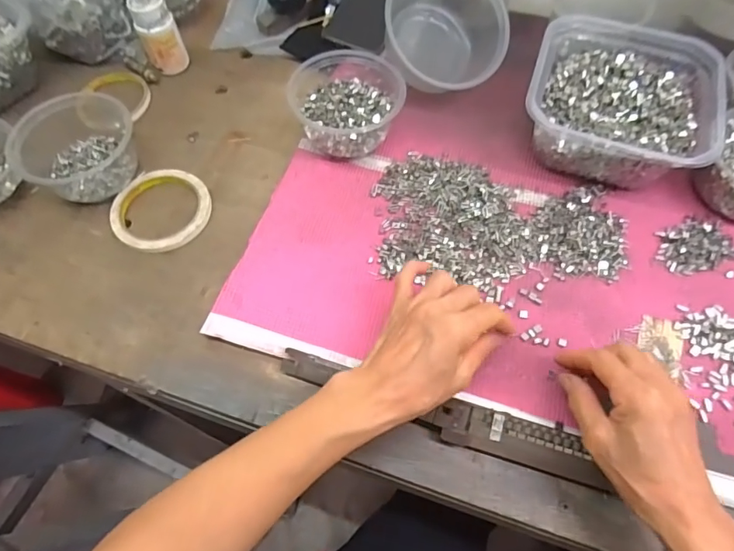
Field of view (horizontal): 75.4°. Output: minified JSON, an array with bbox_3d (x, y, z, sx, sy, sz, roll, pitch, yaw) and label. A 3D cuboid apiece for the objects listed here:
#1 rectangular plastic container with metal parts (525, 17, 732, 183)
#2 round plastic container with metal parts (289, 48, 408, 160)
[{"bbox_3d":[0.253,-0.177,0.483,0.173,0.063,0.171,18,64,10],"label":"rectangular plastic container with metal parts"},{"bbox_3d":[-0.022,-0.189,0.508,0.113,0.053,0.123,-1,66,2],"label":"round plastic container with metal parts"}]

